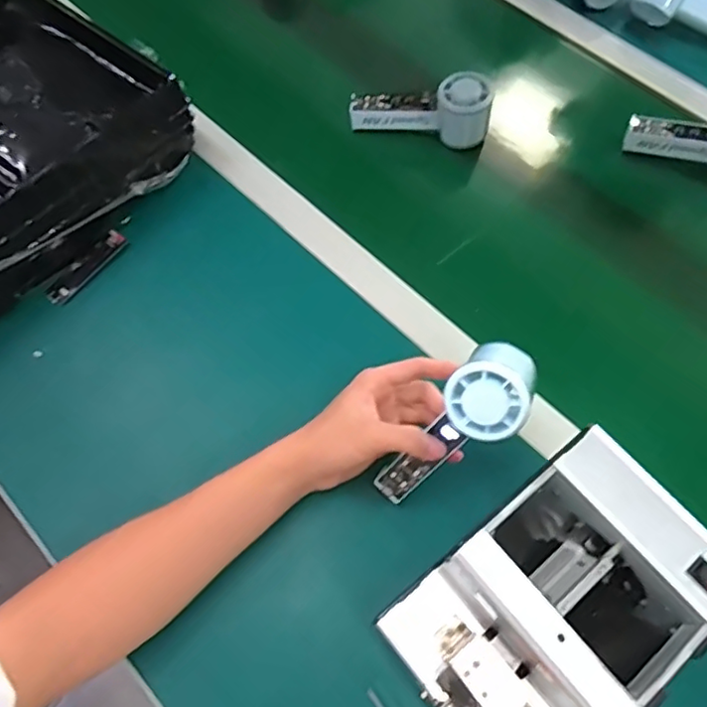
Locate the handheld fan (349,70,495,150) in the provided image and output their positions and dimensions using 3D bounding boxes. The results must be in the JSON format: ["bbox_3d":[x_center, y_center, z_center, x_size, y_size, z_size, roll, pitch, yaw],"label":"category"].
[{"bbox_3d":[0.073,-0.269,0.662,0.150,0.063,0.046,2,65,1],"label":"handheld fan"}]

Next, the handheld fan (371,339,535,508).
[{"bbox_3d":[0.076,0.063,0.458,0.059,0.149,0.056,49,32,20],"label":"handheld fan"}]

